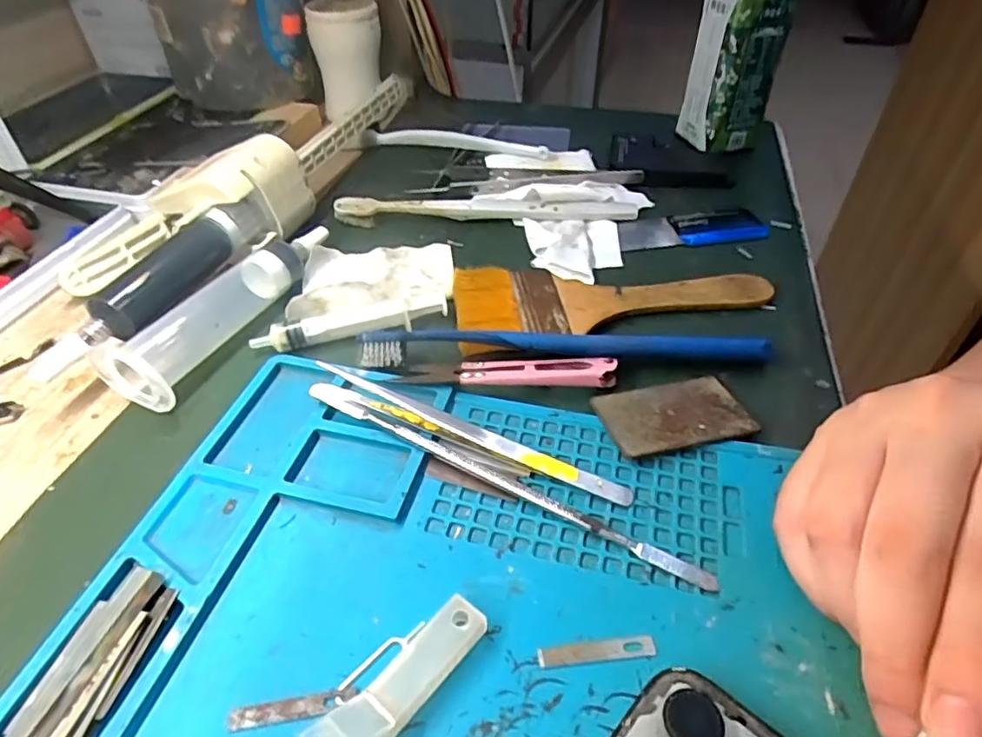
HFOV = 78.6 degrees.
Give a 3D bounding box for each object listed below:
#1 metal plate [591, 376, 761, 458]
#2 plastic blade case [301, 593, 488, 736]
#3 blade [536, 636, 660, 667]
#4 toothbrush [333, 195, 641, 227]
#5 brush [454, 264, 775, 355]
[{"bbox_3d":[0.076,0.018,0.250,0.059,0.006,0.037,-11,45,-11],"label":"metal plate"},{"bbox_3d":[-0.029,0.089,0.172,0.024,0.018,0.059,29,38,28],"label":"plastic blade case"},{"bbox_3d":[0.032,0.085,0.182,0.036,0.004,0.006,-4,44,-3],"label":"blade"},{"bbox_3d":[-0.002,-0.098,0.367,0.183,0.012,0.012,-1,44,0],"label":"toothbrush"},{"bbox_3d":[0.062,-0.039,0.307,0.160,0.008,0.061,-7,44,-7],"label":"brush"}]

